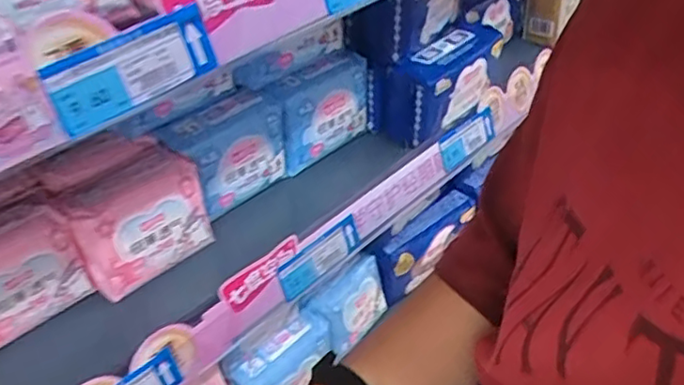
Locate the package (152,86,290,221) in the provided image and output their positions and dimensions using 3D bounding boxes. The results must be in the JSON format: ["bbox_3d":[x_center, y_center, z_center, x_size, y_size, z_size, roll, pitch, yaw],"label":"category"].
[{"bbox_3d":[-0.106,-0.038,0.578,0.103,0.091,0.052,-31,49,-31],"label":"package"}]

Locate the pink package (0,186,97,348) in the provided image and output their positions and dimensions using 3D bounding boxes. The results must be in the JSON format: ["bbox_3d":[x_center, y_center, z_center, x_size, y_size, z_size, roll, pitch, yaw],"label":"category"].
[{"bbox_3d":[-0.255,0.059,0.469,0.052,0.094,0.096,28,48,30],"label":"pink package"}]

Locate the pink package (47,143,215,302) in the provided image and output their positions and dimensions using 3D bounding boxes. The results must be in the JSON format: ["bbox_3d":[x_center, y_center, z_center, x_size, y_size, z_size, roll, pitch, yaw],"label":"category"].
[{"bbox_3d":[-0.173,0.022,0.518,0.105,0.085,0.060,-30,48,-30],"label":"pink package"}]

